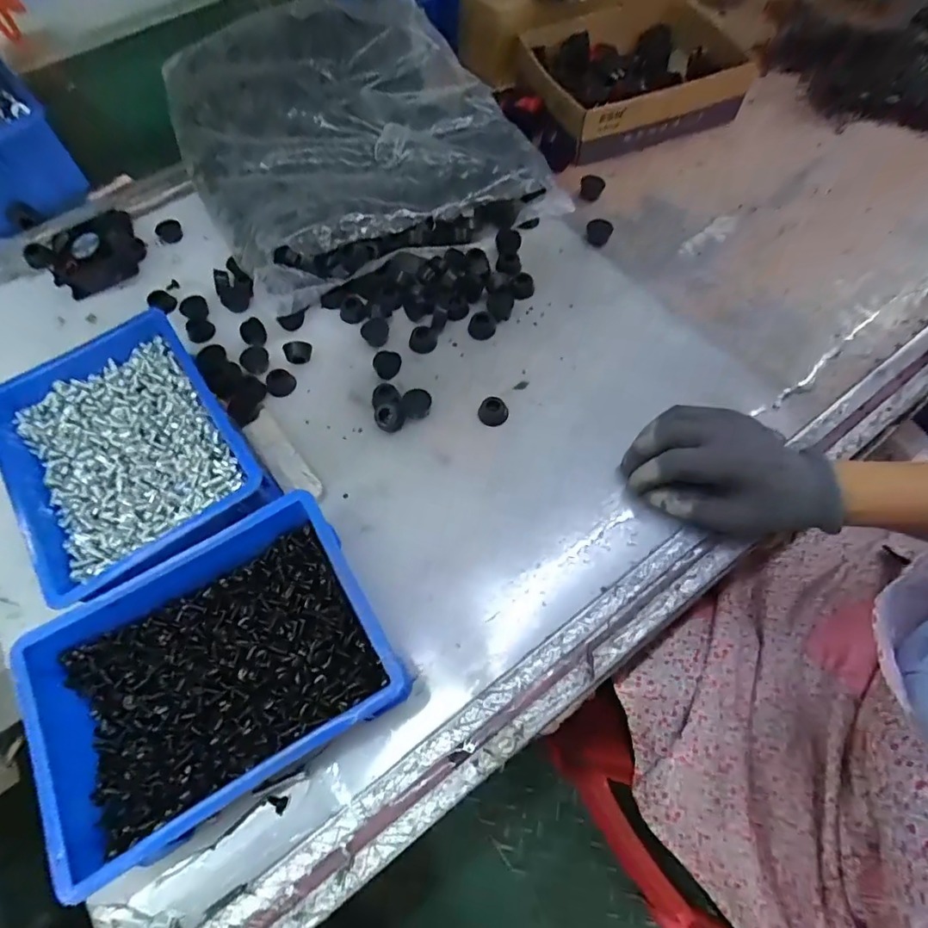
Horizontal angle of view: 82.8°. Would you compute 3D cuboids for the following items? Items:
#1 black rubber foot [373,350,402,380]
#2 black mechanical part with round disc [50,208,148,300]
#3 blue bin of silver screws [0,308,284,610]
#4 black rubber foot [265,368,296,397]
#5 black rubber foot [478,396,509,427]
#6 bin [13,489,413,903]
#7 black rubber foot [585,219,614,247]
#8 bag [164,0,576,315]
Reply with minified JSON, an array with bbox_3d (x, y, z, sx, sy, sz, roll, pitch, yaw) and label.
[{"bbox_3d":[-0.067,-0.086,0.457,0.023,0.013,0.020,-3,66,0],"label":"black rubber foot"},{"bbox_3d":[-0.354,-0.203,0.508,0.080,0.028,0.064,-31,69,-12],"label":"black mechanical part with round disc"},{"bbox_3d":[-0.249,-0.004,0.397,0.152,0.060,0.206,-34,70,-13],"label":"blue bin of silver screws"},{"bbox_3d":[-0.158,-0.071,0.453,0.024,0.008,0.023,0,66,1],"label":"black rubber foot"},{"bbox_3d":[0.024,-0.043,0.434,0.024,0.014,0.020,3,66,2],"label":"black rubber foot"},{"bbox_3d":[-0.151,0.125,0.332,0.194,0.063,0.152,-28,69,-11],"label":"bin"},{"bbox_3d":[0.134,-0.231,0.522,0.026,0.011,0.032,11,67,6],"label":"black rubber foot"},{"bbox_3d":[-0.124,-0.353,0.531,0.319,0.104,0.353,-25,68,-10],"label":"bag"}]

